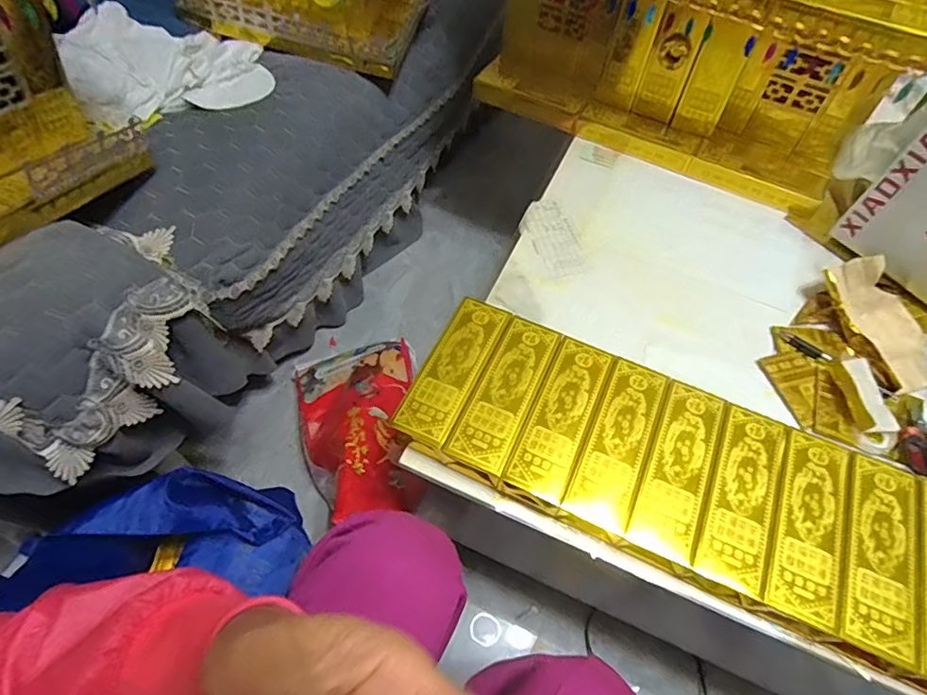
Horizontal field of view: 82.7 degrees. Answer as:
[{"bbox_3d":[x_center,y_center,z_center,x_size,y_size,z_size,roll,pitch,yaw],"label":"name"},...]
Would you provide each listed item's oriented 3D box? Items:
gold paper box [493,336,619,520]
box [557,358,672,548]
[{"bbox_3d":[0.108,0.081,0.589,0.066,0.029,0.197,23,60,12],"label":"gold paper box"},{"bbox_3d":[0.168,0.108,0.580,0.066,0.039,0.197,23,60,12],"label":"box"}]

